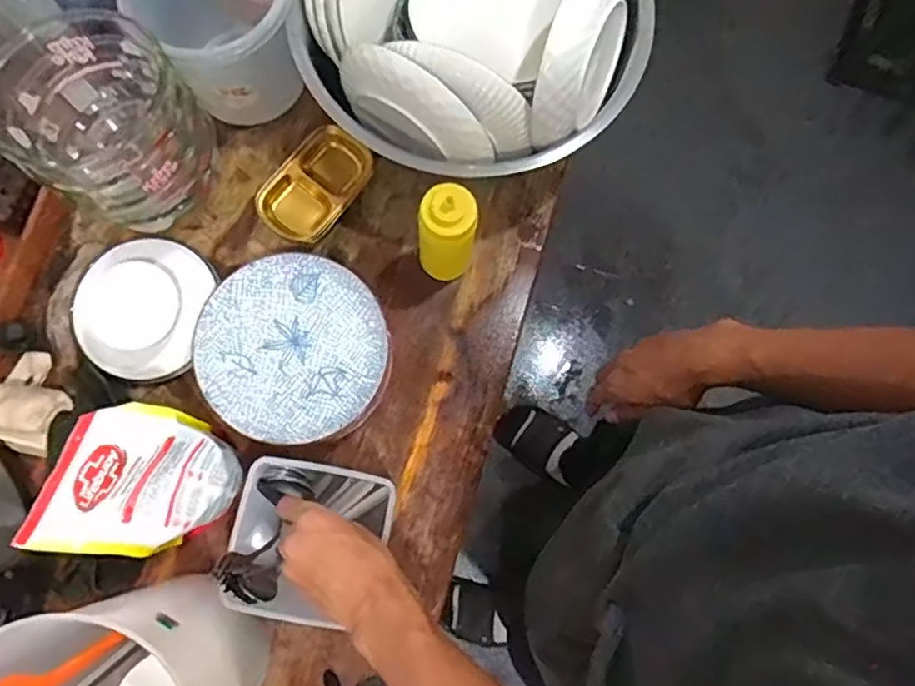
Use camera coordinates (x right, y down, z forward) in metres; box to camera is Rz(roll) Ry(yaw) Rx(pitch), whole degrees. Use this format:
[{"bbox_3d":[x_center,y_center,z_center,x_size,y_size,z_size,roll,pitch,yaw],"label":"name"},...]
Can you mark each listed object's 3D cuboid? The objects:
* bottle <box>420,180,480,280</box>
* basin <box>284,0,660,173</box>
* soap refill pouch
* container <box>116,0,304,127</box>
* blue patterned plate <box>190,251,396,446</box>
[{"bbox_3d":[-0.011,-0.114,0.705,0.057,0.171,0.049,4,79,-1],"label":"bottle"},{"bbox_3d":[0.015,-0.342,0.720,0.365,0.179,0.319,-17,80,-5],"label":"basin"},{"bbox_3d":[-0.284,0.135,0.635,0.050,0.212,0.153,38,101,35],"label":"soap refill pouch"},{"bbox_3d":[-0.259,-0.356,0.740,0.160,0.170,0.166,0,79,-1],"label":"container"},{"bbox_3d":[-0.172,0.006,0.697,0.199,0.028,0.191,0,79,-1],"label":"blue patterned plate"}]

